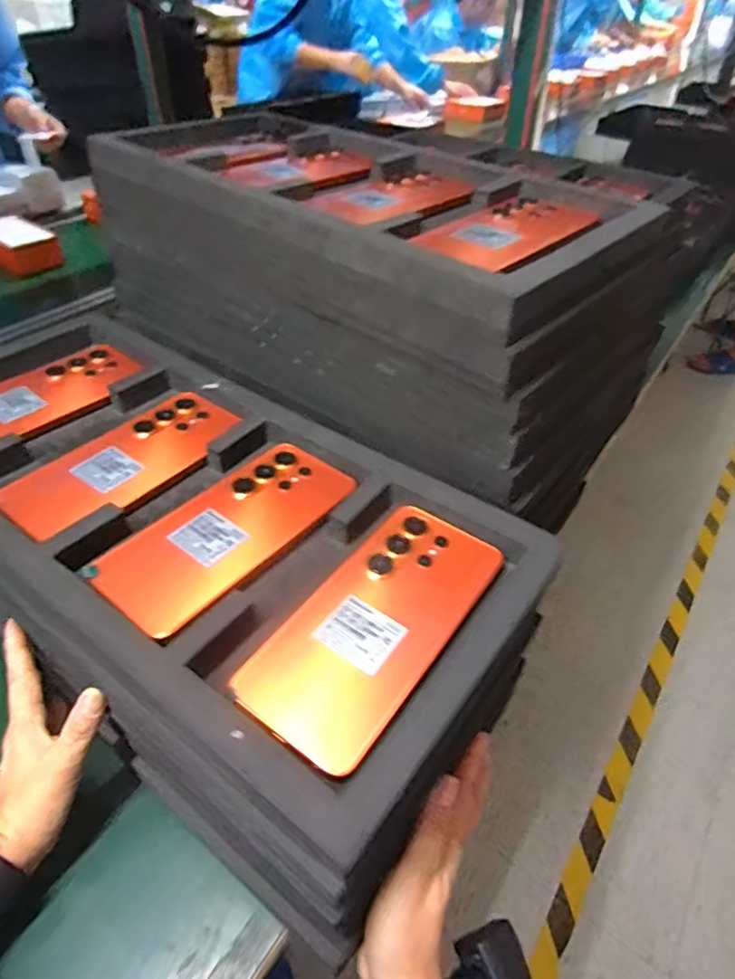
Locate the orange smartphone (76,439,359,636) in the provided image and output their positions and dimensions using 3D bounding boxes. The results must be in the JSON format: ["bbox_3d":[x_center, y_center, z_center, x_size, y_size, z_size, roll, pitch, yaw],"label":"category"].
[{"bbox_3d":[-0.088,0.025,0.380,0.076,0.008,0.168,30,50,28],"label":"orange smartphone"}]

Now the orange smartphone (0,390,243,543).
[{"bbox_3d":[-0.174,-0.023,0.424,0.074,0.008,0.165,28,49,27],"label":"orange smartphone"}]

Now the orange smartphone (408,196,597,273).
[{"bbox_3d":[0.105,-0.193,0.436,0.080,0.008,0.135,32,51,30],"label":"orange smartphone"}]

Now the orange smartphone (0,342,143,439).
[{"bbox_3d":[-0.266,-0.075,0.471,0.080,0.016,0.170,28,49,26],"label":"orange smartphone"}]

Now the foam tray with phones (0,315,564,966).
[{"bbox_3d":[-0.117,0.009,0.422,0.488,0.065,0.276,30,50,28],"label":"foam tray with phones"}]

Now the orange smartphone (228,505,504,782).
[{"bbox_3d":[0.006,0.073,0.330,0.079,0.009,0.166,27,48,25],"label":"orange smartphone"}]

